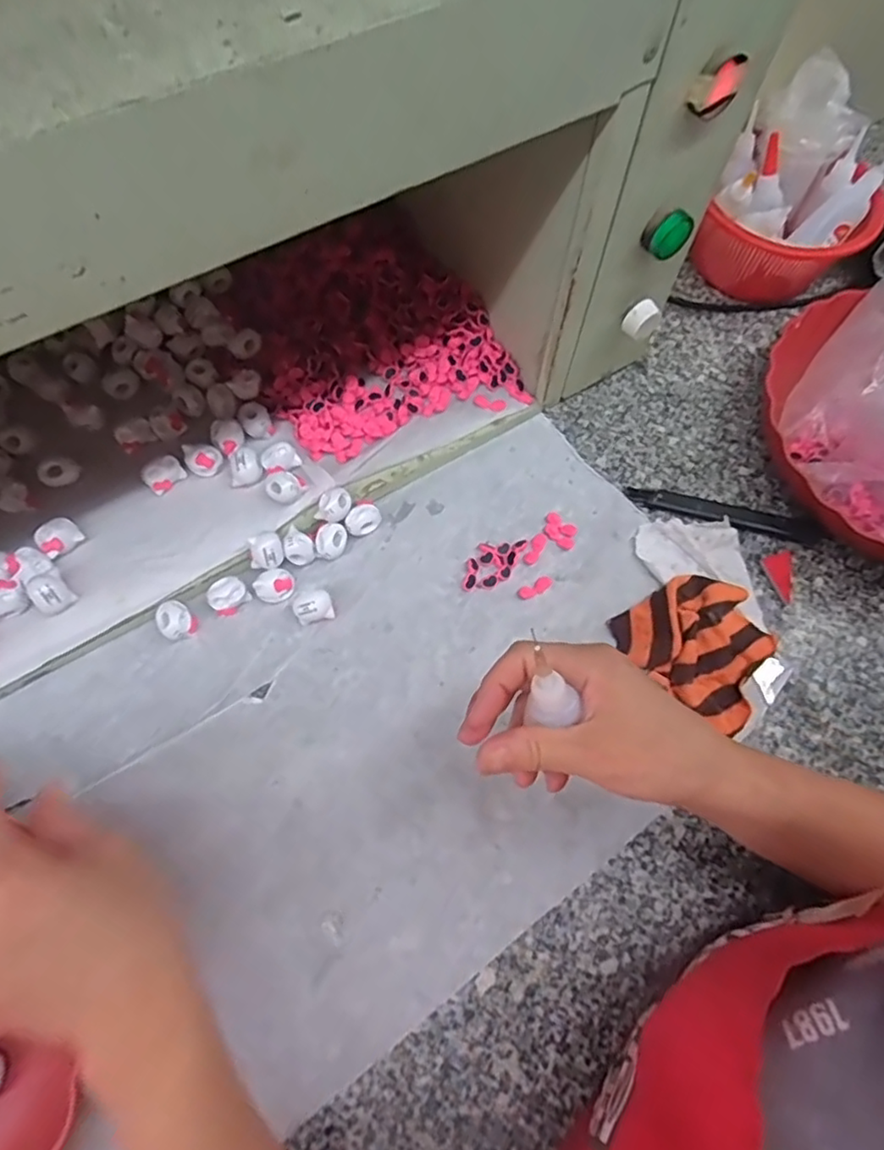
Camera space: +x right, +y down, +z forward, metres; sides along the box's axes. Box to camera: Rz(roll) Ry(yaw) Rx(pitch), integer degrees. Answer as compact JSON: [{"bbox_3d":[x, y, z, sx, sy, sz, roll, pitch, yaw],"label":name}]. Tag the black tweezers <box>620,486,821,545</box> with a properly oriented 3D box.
[{"bbox_3d":[0.207,-0.047,0.461,0.138,0.010,0.021,15,66,6],"label":"black tweezers"}]

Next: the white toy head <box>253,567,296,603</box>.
[{"bbox_3d":[-0.113,0.008,0.423,0.025,0.020,0.018,-22,68,-11],"label":"white toy head"}]

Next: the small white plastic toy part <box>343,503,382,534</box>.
[{"bbox_3d":[-0.055,-0.038,0.443,0.019,0.015,0.024,36,69,14],"label":"small white plastic toy part"}]

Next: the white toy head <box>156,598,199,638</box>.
[{"bbox_3d":[-0.175,0.029,0.410,0.024,0.020,0.022,0,65,-1],"label":"white toy head"}]

